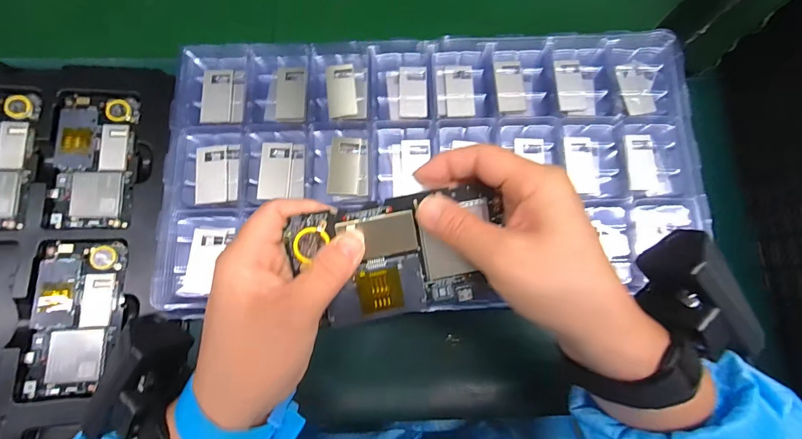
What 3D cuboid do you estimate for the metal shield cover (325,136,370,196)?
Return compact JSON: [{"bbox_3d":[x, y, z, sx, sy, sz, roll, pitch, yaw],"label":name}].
[{"bbox_3d":[-0.038,-0.040,0.284,0.029,0.006,0.044,2,76,-1],"label":"metal shield cover"}]

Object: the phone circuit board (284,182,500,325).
[{"bbox_3d":[0.001,0.022,0.220,0.120,0.005,0.068,-12,96,-7],"label":"phone circuit board"}]

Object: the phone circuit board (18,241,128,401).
[{"bbox_3d":[-0.277,0.082,0.325,0.066,0.009,0.128,0,77,-2],"label":"phone circuit board"}]

